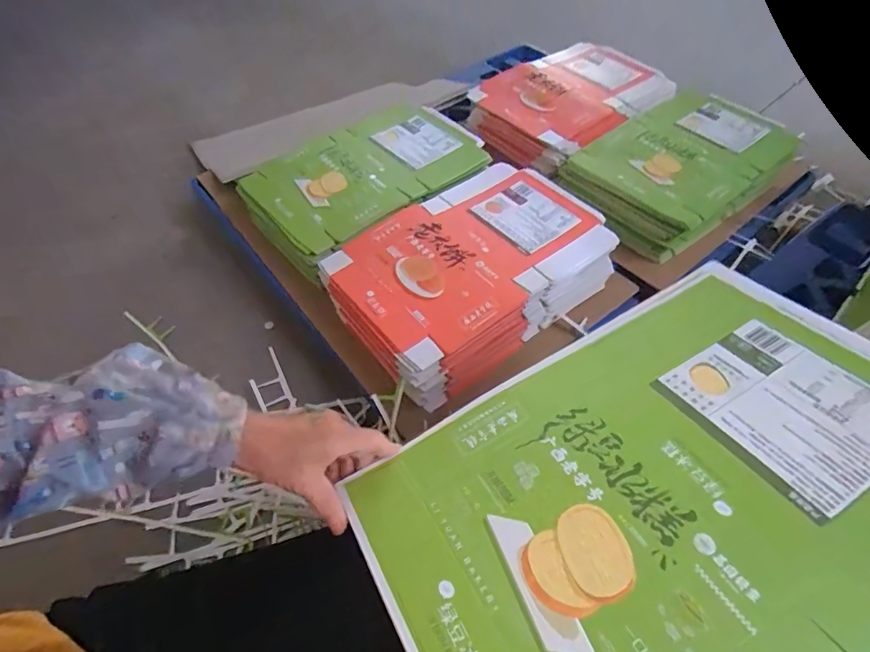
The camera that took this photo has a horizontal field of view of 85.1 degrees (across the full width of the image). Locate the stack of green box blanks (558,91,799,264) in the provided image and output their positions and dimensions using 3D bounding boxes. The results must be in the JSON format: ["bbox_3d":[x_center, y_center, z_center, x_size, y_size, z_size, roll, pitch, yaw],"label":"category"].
[{"bbox_3d":[0.522,-0.344,1.038,0.509,0.109,0.306,-29,58,-23],"label":"stack of green box blanks"}]

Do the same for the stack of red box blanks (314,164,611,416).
[{"bbox_3d":[0.067,-0.113,0.860,0.457,0.126,0.307,-30,59,-23],"label":"stack of red box blanks"}]

